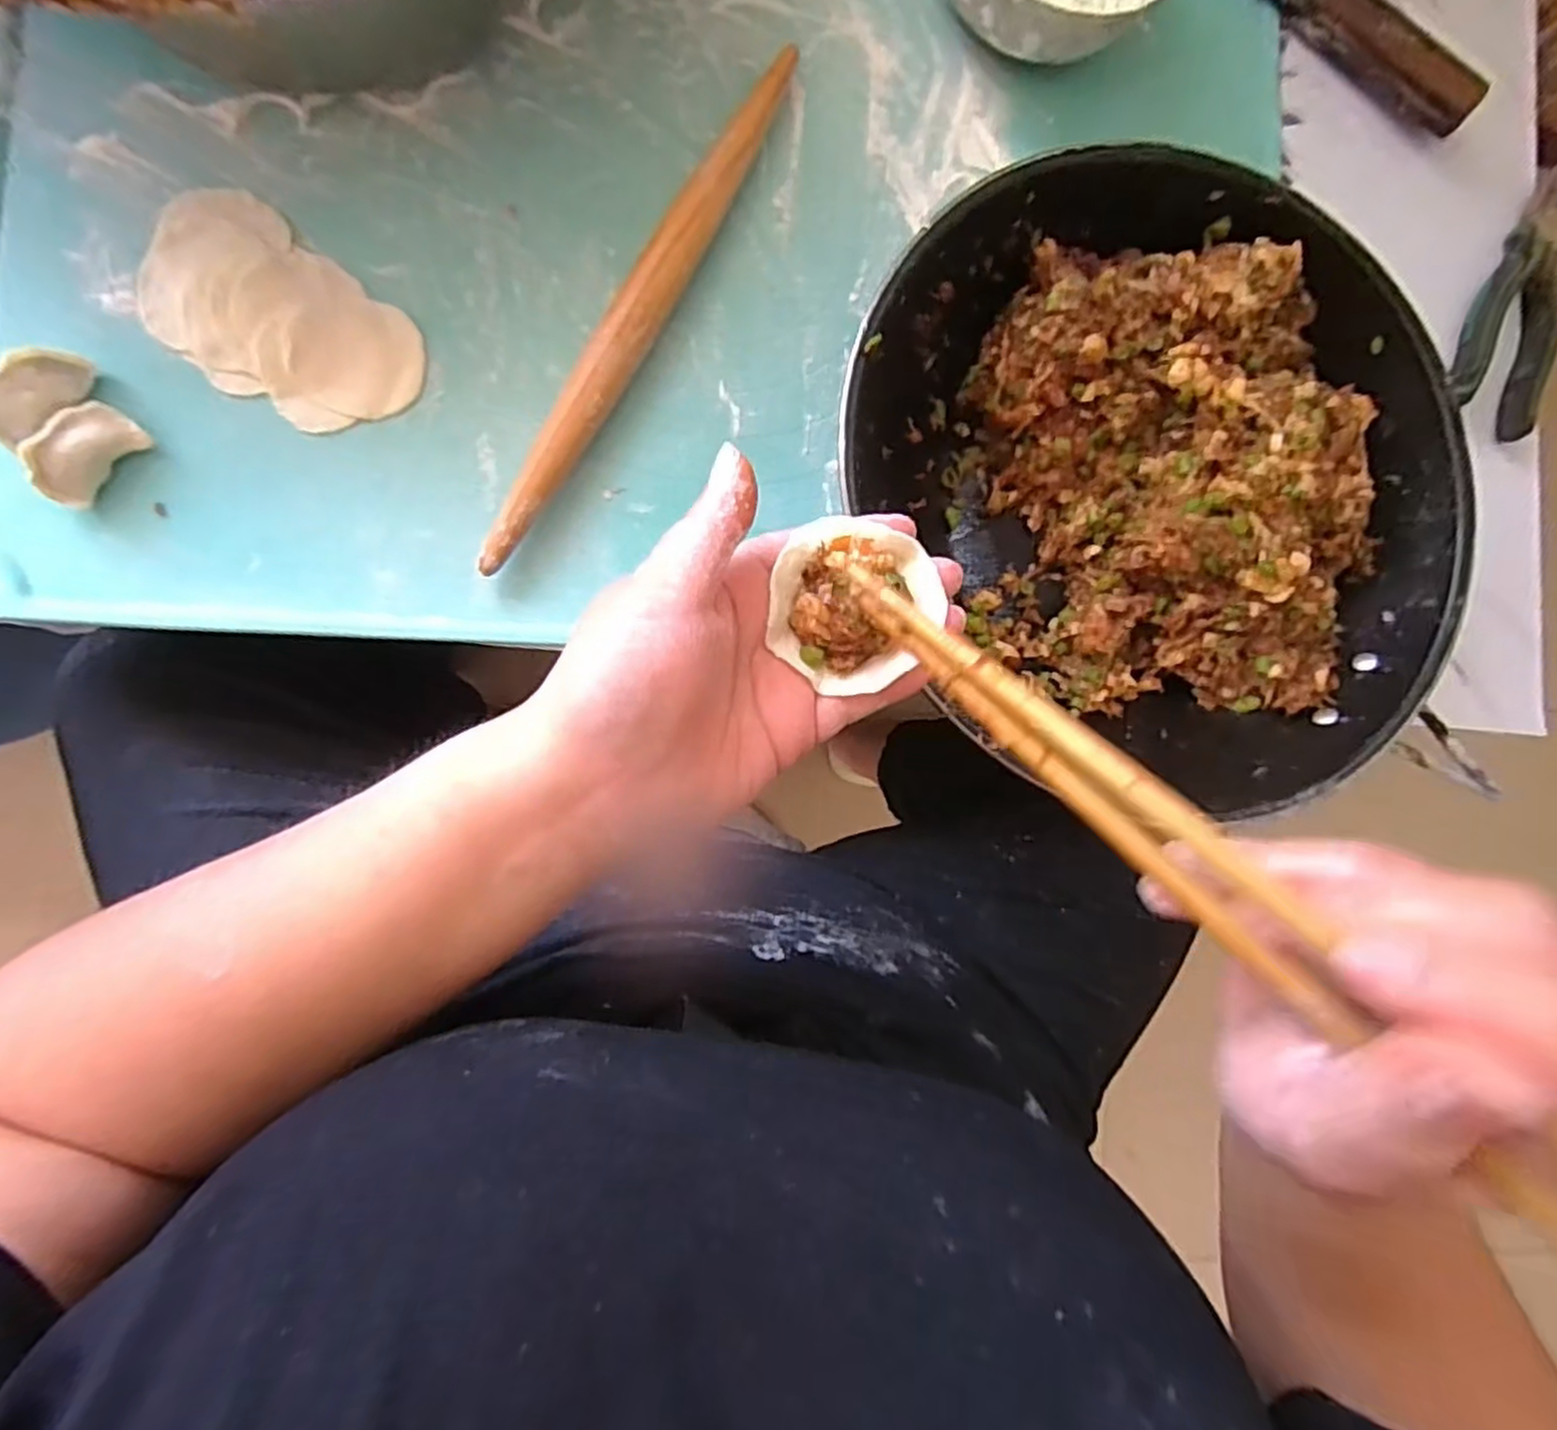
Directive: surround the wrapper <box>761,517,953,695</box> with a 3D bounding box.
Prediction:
[{"bbox_3d":[0.026,-0.035,0.245,0.053,0.012,0.051,10,85,-8],"label":"wrapper"}]

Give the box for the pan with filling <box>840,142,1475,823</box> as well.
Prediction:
[{"bbox_3d":[0.190,-0.123,0.388,0.303,0.092,0.262,39,82,-4],"label":"pan with filling"}]

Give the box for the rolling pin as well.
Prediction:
[{"bbox_3d":[-0.068,-0.211,0.388,0.023,0.028,0.314,29,83,-6],"label":"rolling pin"}]

